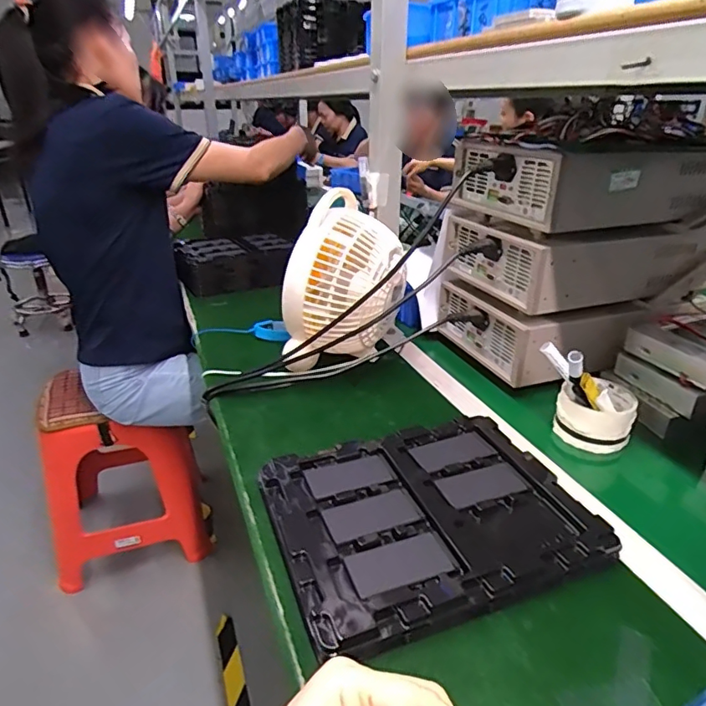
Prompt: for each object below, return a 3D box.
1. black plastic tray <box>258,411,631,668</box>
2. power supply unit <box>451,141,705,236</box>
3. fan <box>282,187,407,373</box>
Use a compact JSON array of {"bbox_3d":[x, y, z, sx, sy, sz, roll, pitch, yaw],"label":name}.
[{"bbox_3d":[0.068,0.148,0.485,0.274,0.018,0.214,-10,28,-21],"label":"black plastic tray"},{"bbox_3d":[0.338,-0.244,0.711,0.324,0.095,0.225,-11,28,-21],"label":"power supply unit"},{"bbox_3d":[-0.012,-0.090,0.735,0.168,0.220,0.177,0,26,1],"label":"fan"}]

